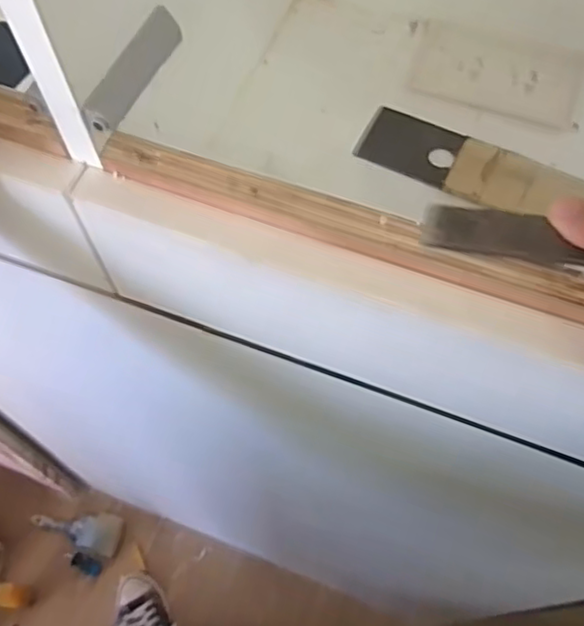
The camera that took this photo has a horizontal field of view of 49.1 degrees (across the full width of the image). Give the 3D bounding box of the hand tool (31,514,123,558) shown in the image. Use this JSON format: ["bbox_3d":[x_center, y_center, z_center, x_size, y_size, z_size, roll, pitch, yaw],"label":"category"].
[{"bbox_3d":[-0.497,0.495,1.497,0.205,0.026,0.089,17,64,10],"label":"hand tool"}]

